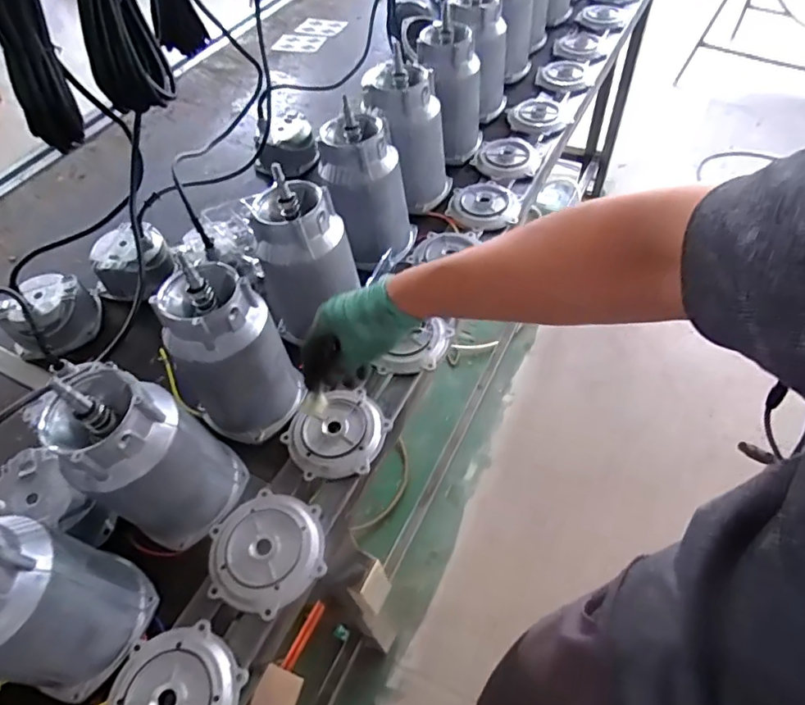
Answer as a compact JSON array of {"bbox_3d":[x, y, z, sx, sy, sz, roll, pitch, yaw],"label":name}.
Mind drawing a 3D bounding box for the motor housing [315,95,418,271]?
[{"bbox_3d":[-0.057,-0.245,0.821,0.124,0.205,0.122,16,57,17],"label":"motor housing"}]

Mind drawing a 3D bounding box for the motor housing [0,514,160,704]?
[{"bbox_3d":[-0.339,0.224,0.473,0.109,0.224,0.119,-3,53,4],"label":"motor housing"}]

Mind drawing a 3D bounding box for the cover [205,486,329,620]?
[{"bbox_3d":[-0.155,0.221,0.591,0.132,0.018,0.124,10,55,13],"label":"cover"}]

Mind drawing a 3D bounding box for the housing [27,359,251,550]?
[{"bbox_3d":[-0.265,0.112,0.565,0.113,0.215,0.128,19,57,19],"label":"housing"}]

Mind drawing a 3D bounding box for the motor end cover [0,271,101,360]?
[{"bbox_3d":[-0.558,-0.064,0.832,0.129,0.079,0.129,-6,53,1],"label":"motor end cover"}]

